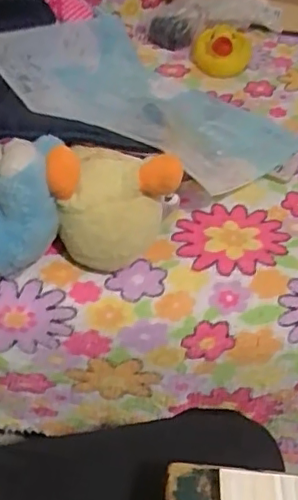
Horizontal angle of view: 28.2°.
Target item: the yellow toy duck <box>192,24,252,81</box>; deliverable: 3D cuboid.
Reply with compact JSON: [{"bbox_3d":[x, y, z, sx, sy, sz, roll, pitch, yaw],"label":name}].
[{"bbox_3d":[0.130,-0.354,1.056,0.099,0.081,0.097,11,40,4],"label":"yellow toy duck"}]

